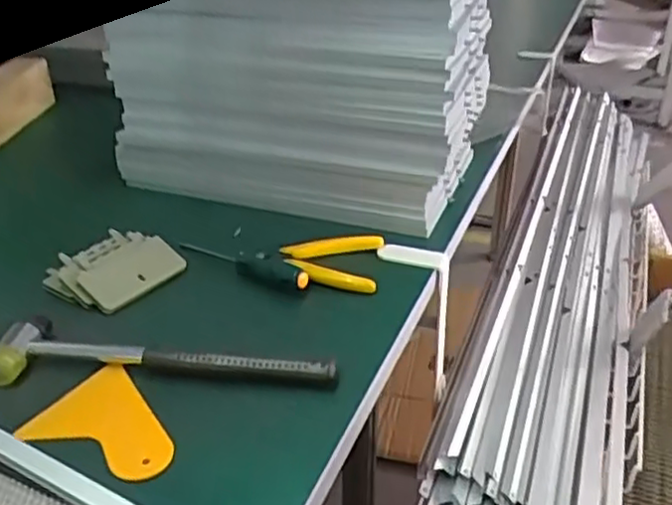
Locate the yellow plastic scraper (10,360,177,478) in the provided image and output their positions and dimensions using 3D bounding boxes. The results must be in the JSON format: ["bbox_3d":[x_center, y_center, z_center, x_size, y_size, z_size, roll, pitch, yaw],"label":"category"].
[{"bbox_3d":[-0.142,0.107,0.449,0.101,0.009,0.074,12,33,21],"label":"yellow plastic scraper"}]

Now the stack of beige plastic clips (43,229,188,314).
[{"bbox_3d":[-0.186,0.014,0.584,0.070,0.033,0.089,16,35,27],"label":"stack of beige plastic clips"}]

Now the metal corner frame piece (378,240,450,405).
[{"bbox_3d":[0.077,0.063,0.651,0.062,0.157,0.026,7,31,14],"label":"metal corner frame piece"}]

